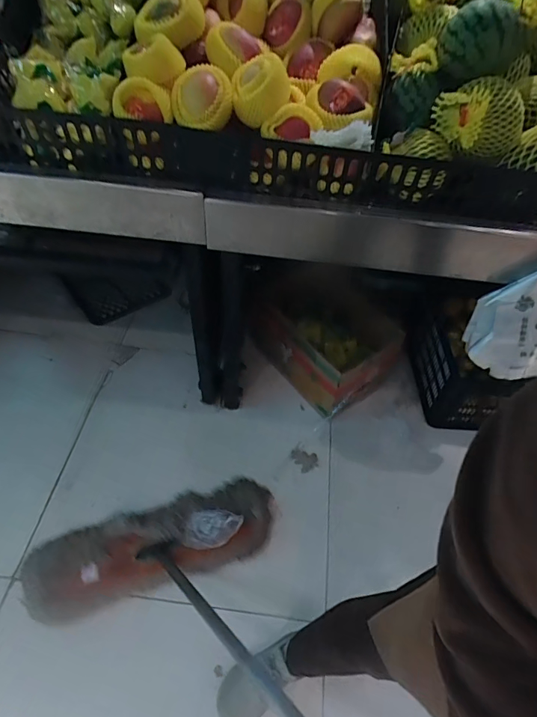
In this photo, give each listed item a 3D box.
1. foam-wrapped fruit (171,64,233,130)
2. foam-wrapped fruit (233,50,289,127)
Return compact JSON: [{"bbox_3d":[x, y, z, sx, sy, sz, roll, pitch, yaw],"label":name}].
[{"bbox_3d":[-0.116,-0.454,0.740,0.103,0.073,0.101,-5,52,-6],"label":"foam-wrapped fruit"},{"bbox_3d":[-0.013,-0.484,0.769,0.101,0.106,0.084,3,51,0],"label":"foam-wrapped fruit"}]

